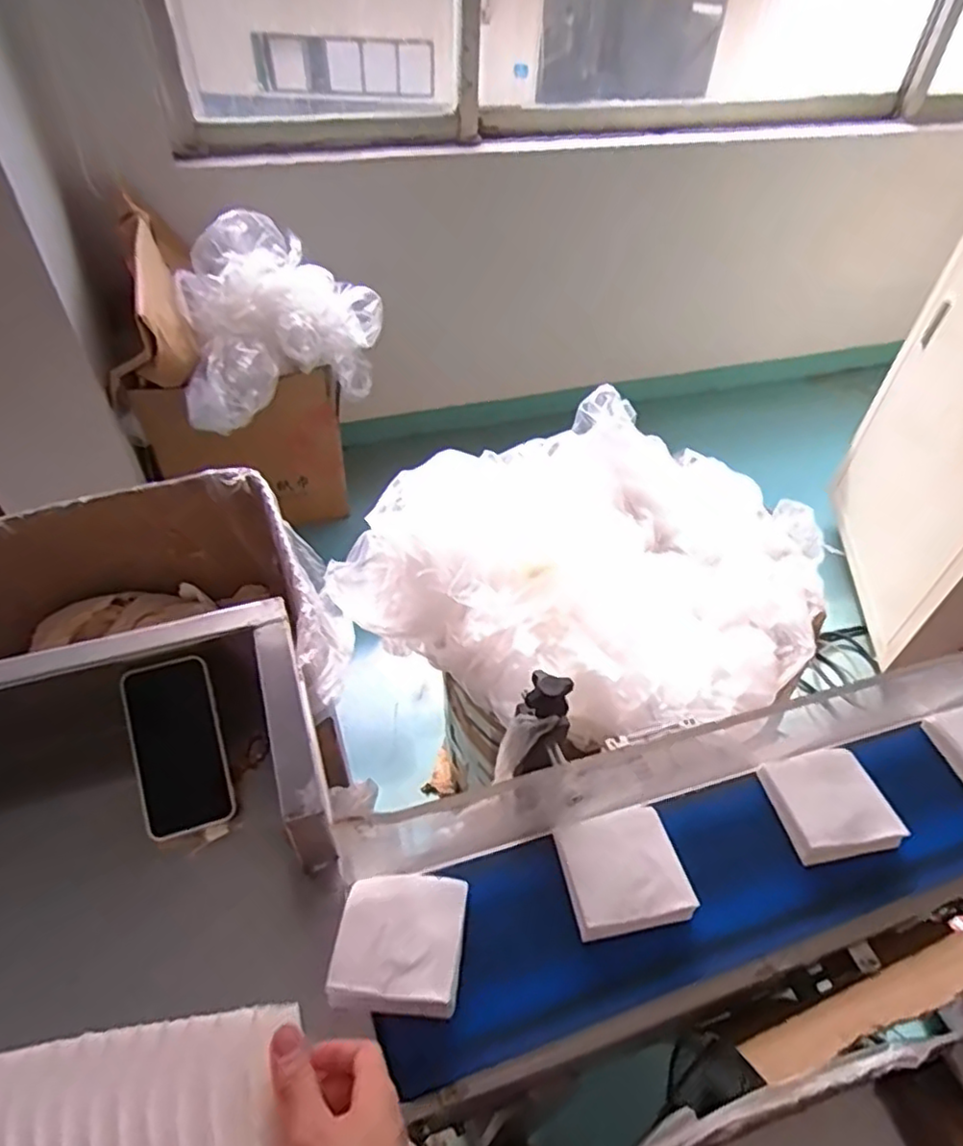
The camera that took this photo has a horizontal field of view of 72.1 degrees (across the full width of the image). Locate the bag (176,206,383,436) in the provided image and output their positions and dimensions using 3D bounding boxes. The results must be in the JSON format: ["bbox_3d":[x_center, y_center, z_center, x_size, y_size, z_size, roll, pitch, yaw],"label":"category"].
[{"bbox_3d":[-0.470,-0.594,1.584,0.451,0.319,0.411,-6,48,-8],"label":"bag"}]

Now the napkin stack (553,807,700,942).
[{"bbox_3d":[0.119,0.254,0.566,0.096,0.031,0.091,-8,49,-10],"label":"napkin stack"}]

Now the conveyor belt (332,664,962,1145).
[{"bbox_3d":[0.471,0.189,0.620,1.167,0.121,0.199,-11,49,-13],"label":"conveyor belt"}]

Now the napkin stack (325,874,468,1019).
[{"bbox_3d":[-0.065,0.291,0.522,0.098,0.031,0.094,6,48,3],"label":"napkin stack"}]

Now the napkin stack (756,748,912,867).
[{"bbox_3d":[0.323,0.213,0.615,0.098,0.035,0.096,-7,48,-9],"label":"napkin stack"}]

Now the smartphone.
[{"bbox_3d":[-0.279,0.159,0.606,0.074,0.014,0.151,-14,82,-15],"label":"smartphone"}]

